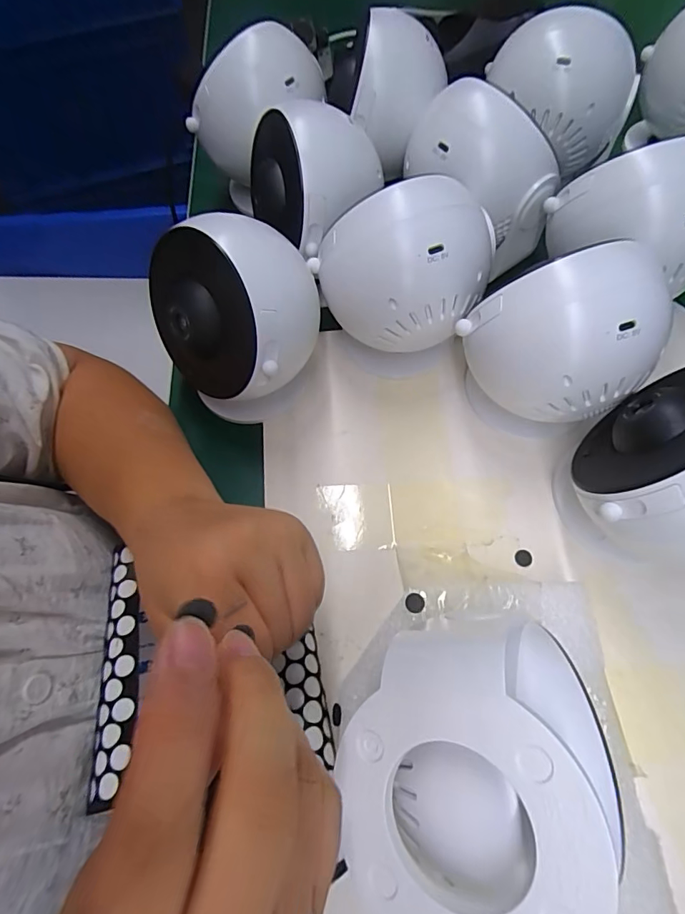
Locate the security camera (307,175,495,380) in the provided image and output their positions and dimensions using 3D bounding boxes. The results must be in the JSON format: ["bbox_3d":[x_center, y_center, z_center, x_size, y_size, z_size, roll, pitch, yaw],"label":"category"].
[{"bbox_3d":[0.039,-0.110,0.286,0.089,0.087,0.081,-26,68,-10],"label":"security camera"}]

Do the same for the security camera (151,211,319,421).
[{"bbox_3d":[-0.068,-0.085,0.297,0.101,0.119,0.085,23,68,11],"label":"security camera"}]

